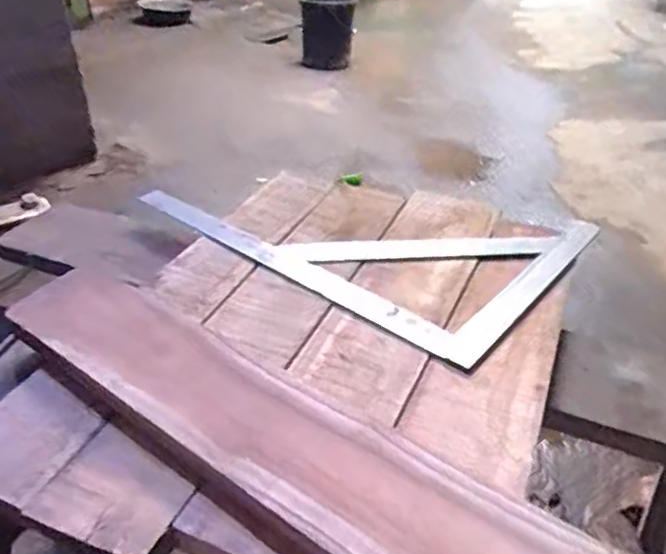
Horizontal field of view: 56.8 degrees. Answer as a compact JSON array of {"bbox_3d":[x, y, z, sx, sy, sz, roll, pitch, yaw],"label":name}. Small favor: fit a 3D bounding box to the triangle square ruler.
[{"bbox_3d":[0.037,-0.086,0.932,0.573,0.015,0.367,25,43,31],"label":"triangle square ruler"}]

